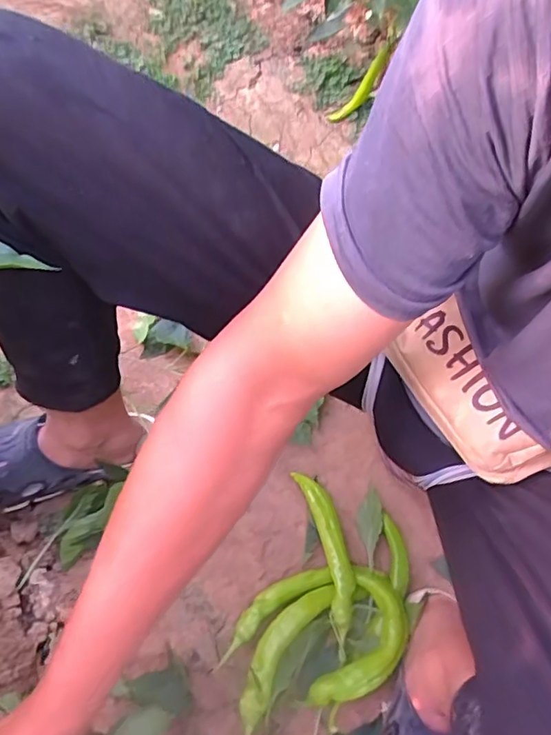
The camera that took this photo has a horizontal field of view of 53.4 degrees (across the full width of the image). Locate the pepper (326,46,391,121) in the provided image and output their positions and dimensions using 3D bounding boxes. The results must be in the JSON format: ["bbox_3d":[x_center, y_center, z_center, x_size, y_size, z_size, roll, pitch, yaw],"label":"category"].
[{"bbox_3d":[0.159,-0.515,1.008,0.041,0.163,0.018,5,60,-30],"label":"pepper"}]

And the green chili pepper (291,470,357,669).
[{"bbox_3d":[0.070,0.242,0.709,0.044,0.051,0.233,-12,65,-7],"label":"green chili pepper"}]

